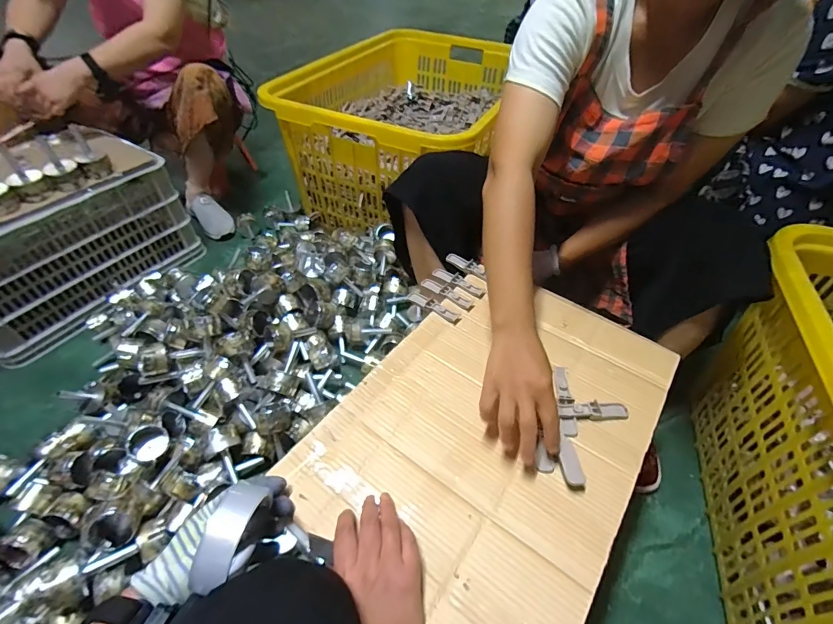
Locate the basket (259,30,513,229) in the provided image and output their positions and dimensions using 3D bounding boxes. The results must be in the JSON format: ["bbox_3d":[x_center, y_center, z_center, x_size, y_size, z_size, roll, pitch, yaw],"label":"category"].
[{"bbox_3d":[-0.013,-0.617,1.305,0.525,0.321,0.854,18,49,14],"label":"basket"}]

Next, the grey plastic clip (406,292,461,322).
[{"bbox_3d":[0.026,-0.011,0.649,0.096,0.007,0.020,28,52,22],"label":"grey plastic clip"}]

